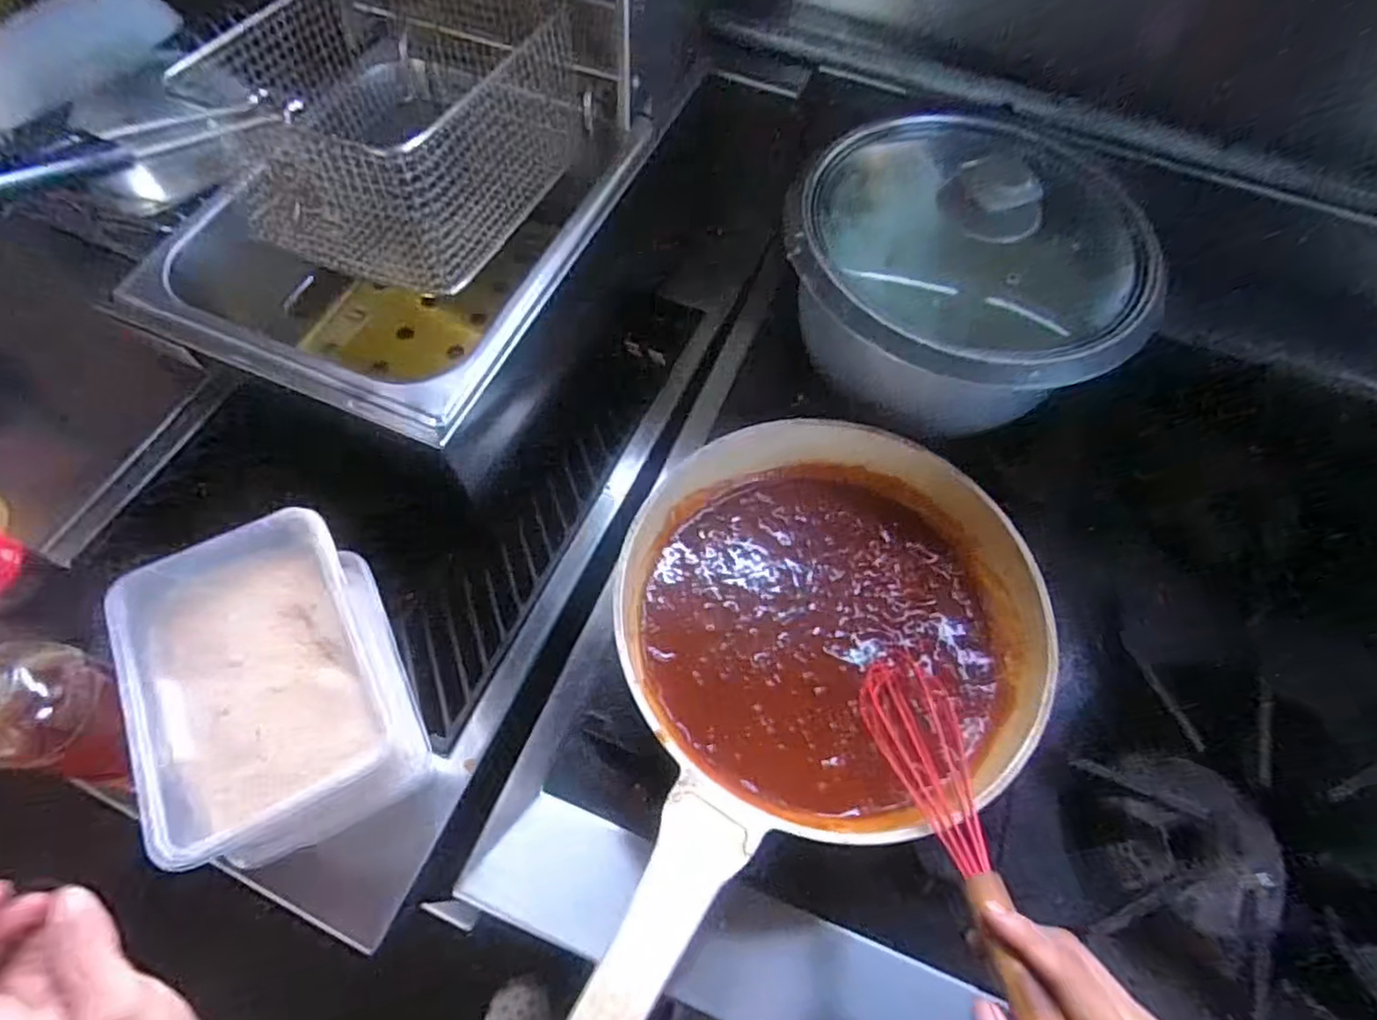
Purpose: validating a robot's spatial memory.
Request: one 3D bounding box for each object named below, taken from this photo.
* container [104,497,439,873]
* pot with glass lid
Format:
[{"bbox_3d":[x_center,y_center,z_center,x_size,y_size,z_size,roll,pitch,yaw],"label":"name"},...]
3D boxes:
[{"bbox_3d":[-0.237,0.101,0.408,0.128,0.075,0.187,-29,67,-16],"label":"container"},{"bbox_3d":[0.199,-0.177,0.519,0.206,0.126,0.249,-39,71,-20],"label":"pot with glass lid"}]

